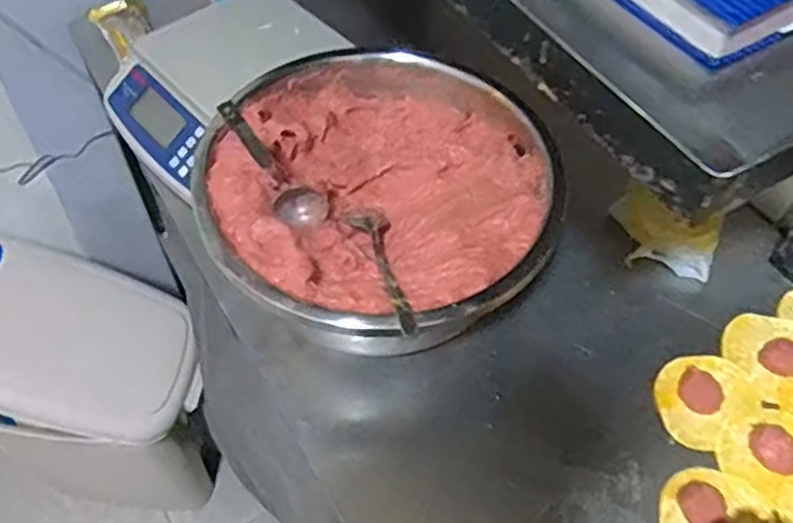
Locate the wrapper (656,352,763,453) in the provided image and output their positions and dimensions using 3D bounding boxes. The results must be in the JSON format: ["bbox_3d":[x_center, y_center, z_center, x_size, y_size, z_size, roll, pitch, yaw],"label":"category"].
[{"bbox_3d":[0.255,0.109,0.591,0.091,0.017,0.068,-34,61,-23],"label":"wrapper"}]

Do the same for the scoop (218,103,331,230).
[{"bbox_3d":[-0.092,-0.066,0.526,0.032,0.124,0.039,-10,51,18],"label":"scoop"}]

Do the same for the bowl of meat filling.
[{"bbox_3d":[-0.014,-0.055,0.592,0.278,0.105,0.284,1,54,-1],"label":"bowl of meat filling"}]

